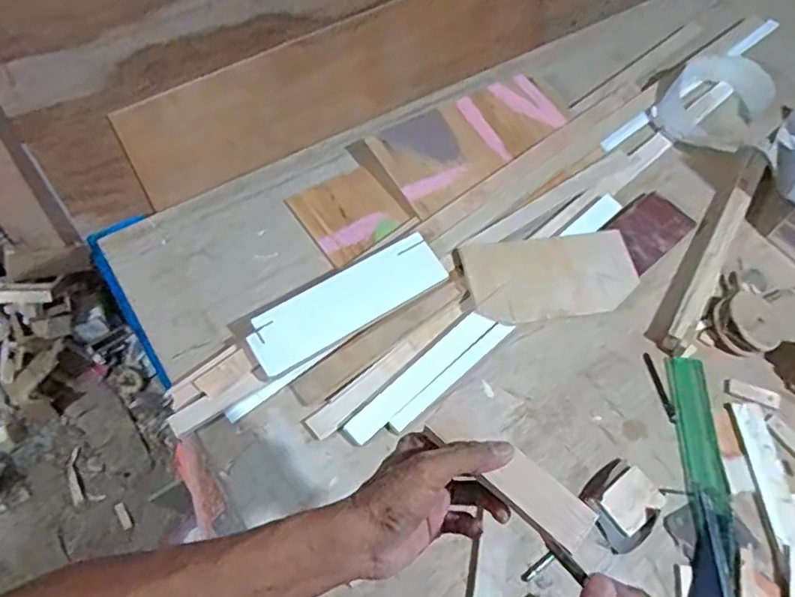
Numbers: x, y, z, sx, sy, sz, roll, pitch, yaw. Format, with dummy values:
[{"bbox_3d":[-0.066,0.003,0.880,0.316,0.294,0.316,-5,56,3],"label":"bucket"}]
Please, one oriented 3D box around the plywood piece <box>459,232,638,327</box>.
[{"bbox_3d":[0.218,-0.033,0.852,0.244,0.011,0.127,-10,66,-7],"label":"plywood piece"}]

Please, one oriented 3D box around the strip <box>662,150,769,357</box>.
[{"bbox_3d":[0.490,-0.084,0.903,0.047,0.041,0.421,30,63,13],"label":"strip"}]

